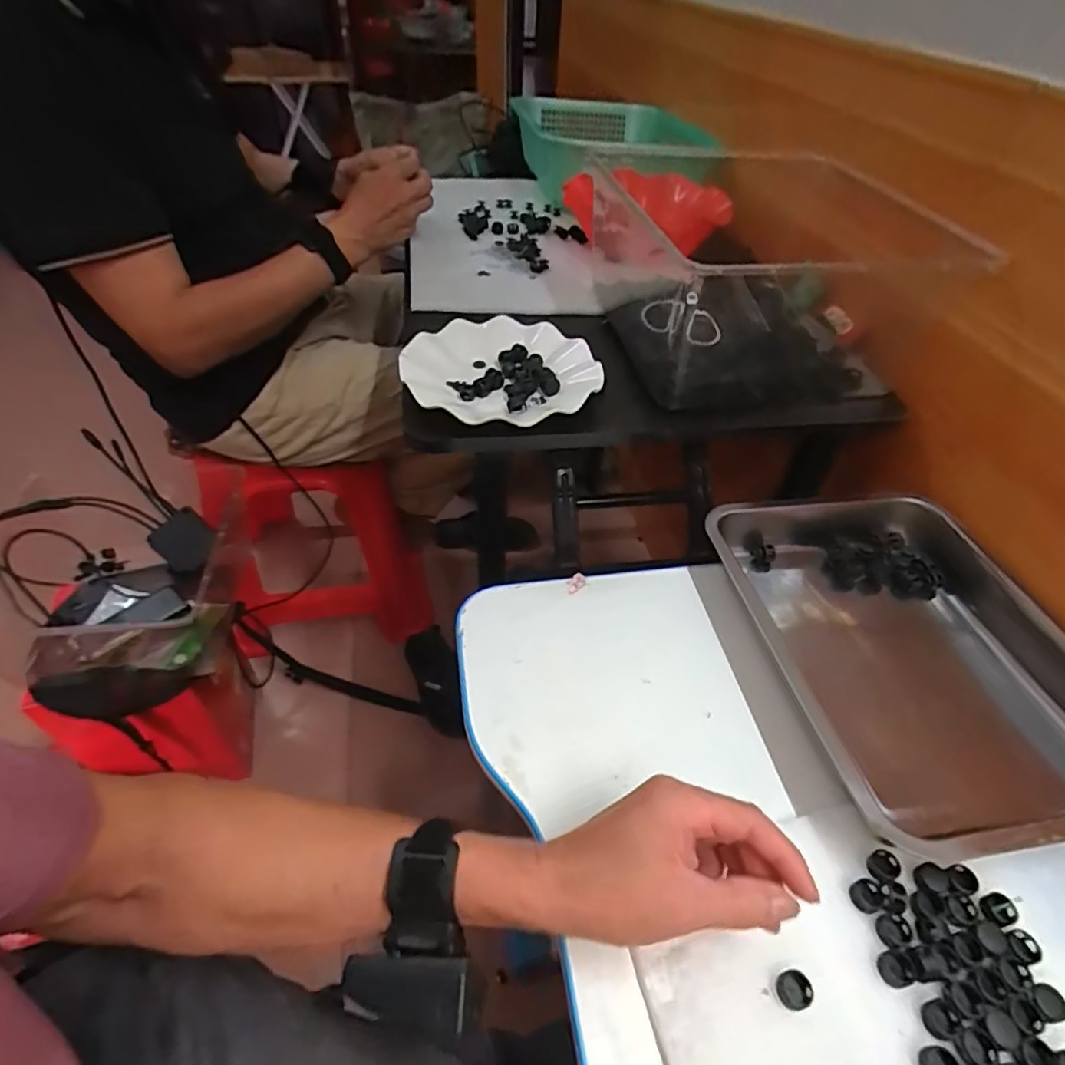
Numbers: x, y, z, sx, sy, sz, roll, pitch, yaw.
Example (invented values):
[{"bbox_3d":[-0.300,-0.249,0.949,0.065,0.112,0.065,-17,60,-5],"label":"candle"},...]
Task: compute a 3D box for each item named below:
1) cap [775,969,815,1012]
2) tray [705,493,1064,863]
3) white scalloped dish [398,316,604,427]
[{"bbox_3d":[0.143,0.248,0.324,0.017,0.007,0.018,1,45,-1],"label":"cap"},{"bbox_3d":[0.303,0.086,0.482,0.248,0.059,0.320,-5,46,-8],"label":"tray"},{"bbox_3d":[-0.030,-0.153,0.572,0.182,0.030,0.179,-1,45,-4],"label":"white scalloped dish"}]

